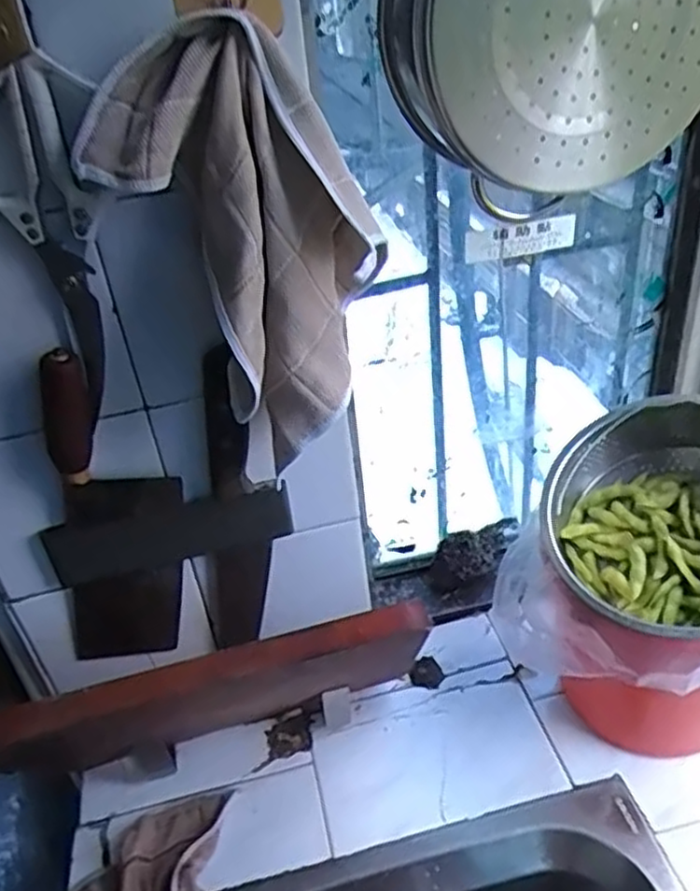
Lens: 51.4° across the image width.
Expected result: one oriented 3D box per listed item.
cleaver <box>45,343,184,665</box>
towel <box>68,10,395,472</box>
[{"bbox_3d":[-0.193,0.062,0.575,0.115,0.297,0.024,-7,34,-1],"label":"cleaver"},{"bbox_3d":[-0.052,-0.123,0.452,0.133,0.247,0.050,-32,21,-2],"label":"towel"}]

